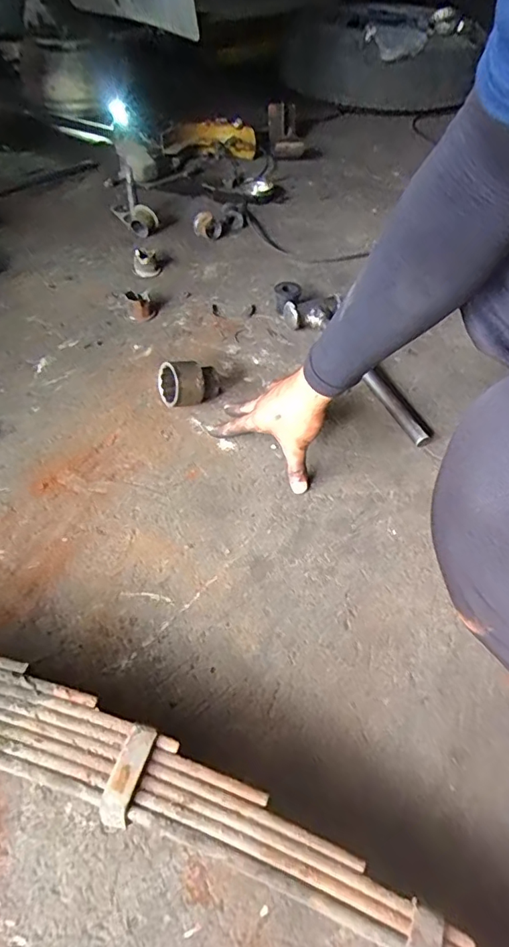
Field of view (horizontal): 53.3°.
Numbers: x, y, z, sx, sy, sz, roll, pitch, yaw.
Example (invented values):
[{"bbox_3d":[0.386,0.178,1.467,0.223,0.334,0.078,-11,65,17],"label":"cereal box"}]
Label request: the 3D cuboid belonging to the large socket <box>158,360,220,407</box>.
[{"bbox_3d":[-0.091,-0.130,0.723,0.083,0.075,0.058,-18,53,-16],"label":"large socket"}]

